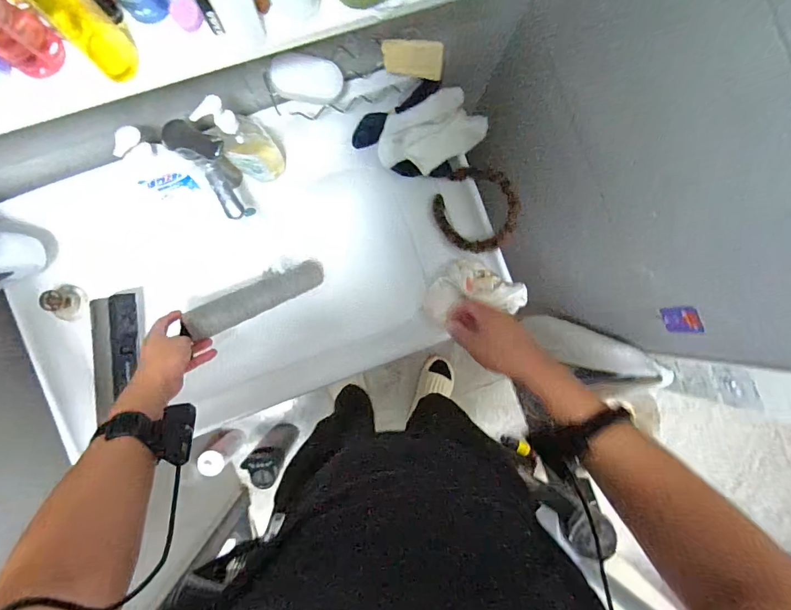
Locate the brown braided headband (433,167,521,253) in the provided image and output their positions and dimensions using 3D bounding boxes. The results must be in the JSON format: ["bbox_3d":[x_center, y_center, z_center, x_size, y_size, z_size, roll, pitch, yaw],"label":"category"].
[{"bbox_3d":[0.140,-0.167,0.704,0.139,0.017,0.151,-2,86,23],"label":"brown braided headband"}]

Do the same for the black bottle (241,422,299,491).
[{"bbox_3d":[-0.383,0.451,1.286,0.100,0.310,0.093,33,87,-3],"label":"black bottle"}]

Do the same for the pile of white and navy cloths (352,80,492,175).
[{"bbox_3d":[0.052,-0.297,0.692,0.214,0.078,0.151,-29,91,-4],"label":"pile of white and navy cloths"}]

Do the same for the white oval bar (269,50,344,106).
[{"bbox_3d":[-0.126,-0.322,0.576,0.096,0.028,0.059,4,128,-15],"label":"white oval bar"}]

